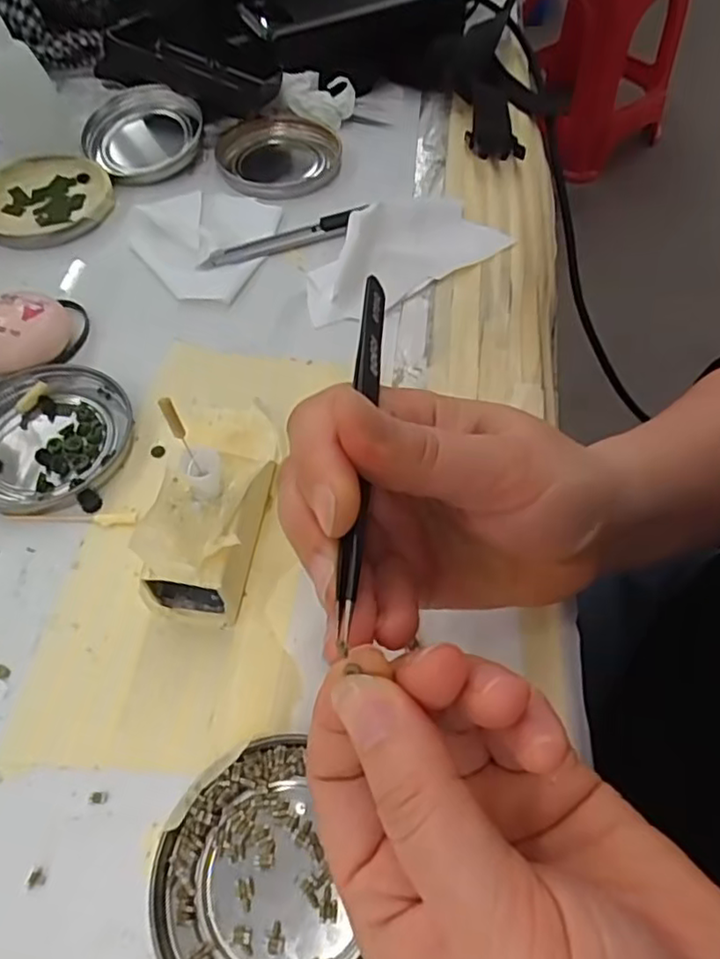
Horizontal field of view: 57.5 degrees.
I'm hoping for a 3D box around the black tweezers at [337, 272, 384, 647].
[{"bbox_3d":[0.001,-0.016,0.187,0.007,0.004,0.131,4,52,3],"label":"black tweezers"}]

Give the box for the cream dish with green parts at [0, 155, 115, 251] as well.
[{"bbox_3d":[-0.190,-0.168,0.397,0.080,0.013,0.077,-12,58,-8],"label":"cream dish with green parts"}]

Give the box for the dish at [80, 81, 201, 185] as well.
[{"bbox_3d":[-0.142,-0.225,0.418,0.070,0.022,0.069,0,57,0],"label":"dish"}]

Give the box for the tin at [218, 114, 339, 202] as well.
[{"bbox_3d":[-0.052,-0.206,0.424,0.077,0.016,0.081,1,57,1],"label":"tin"}]

